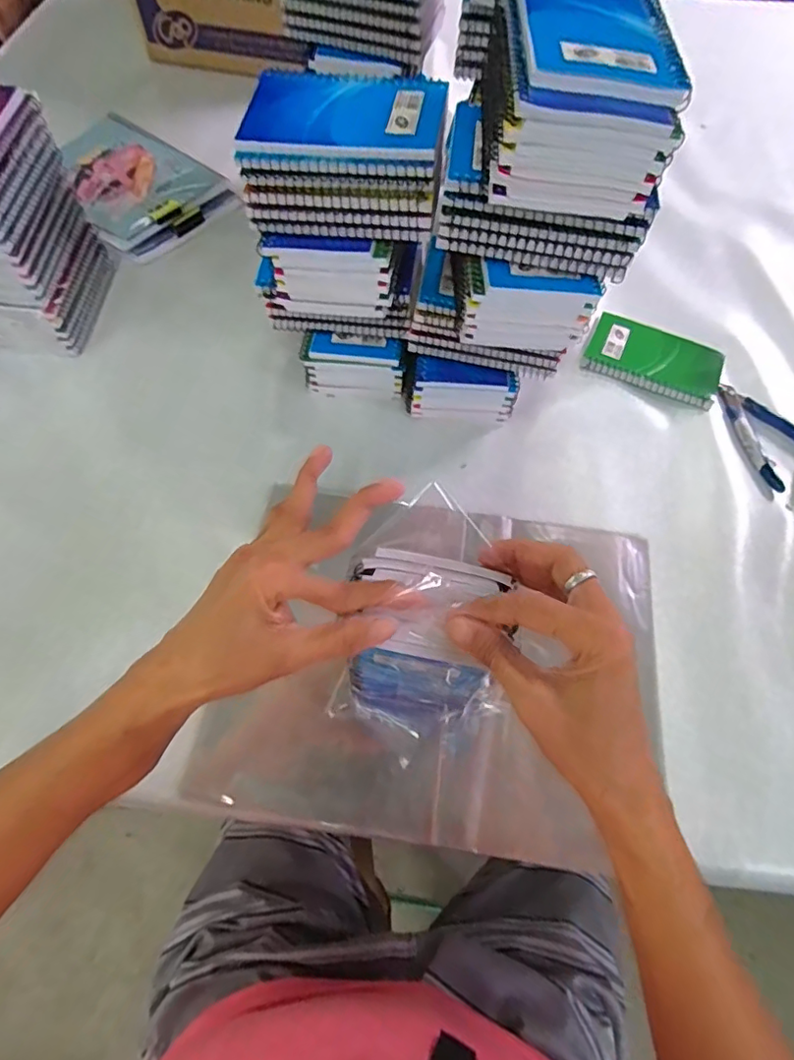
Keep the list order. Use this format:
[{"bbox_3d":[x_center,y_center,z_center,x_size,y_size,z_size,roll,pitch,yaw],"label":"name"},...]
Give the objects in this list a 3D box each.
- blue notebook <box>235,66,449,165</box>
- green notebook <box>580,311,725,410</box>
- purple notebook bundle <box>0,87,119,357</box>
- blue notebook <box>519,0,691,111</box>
[{"bbox_3d":[-0.034,-0.273,0.364,0.130,0.010,0.089,7,63,3],"label":"blue notebook"},{"bbox_3d":[0.257,-0.172,0.554,0.127,0.008,0.082,23,65,13],"label":"green notebook"},{"bbox_3d":[-0.360,-0.277,0.508,0.095,0.170,0.137,3,63,1],"label":"purple notebook bundle"},{"bbox_3d":[0.108,-0.274,0.300,0.084,0.011,0.115,3,68,-8],"label":"blue notebook"}]

